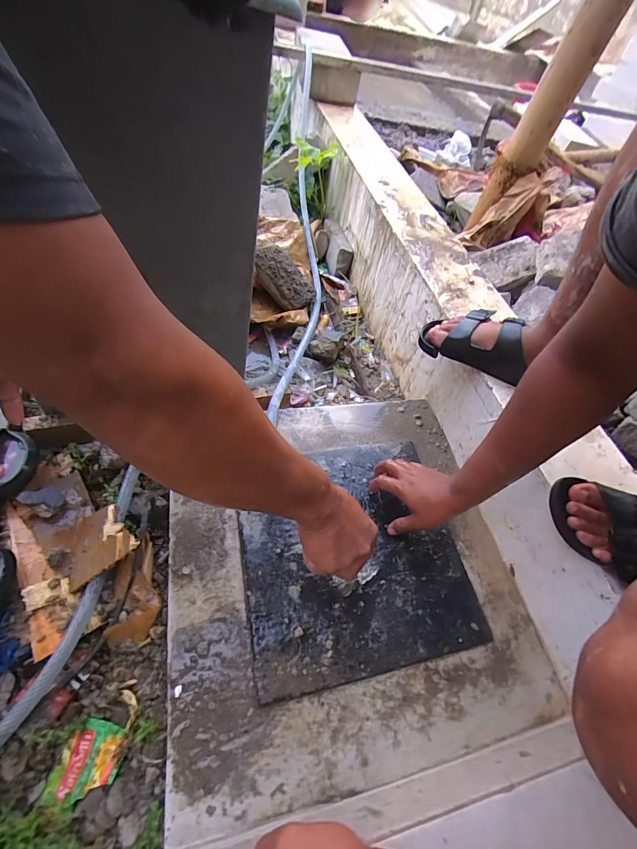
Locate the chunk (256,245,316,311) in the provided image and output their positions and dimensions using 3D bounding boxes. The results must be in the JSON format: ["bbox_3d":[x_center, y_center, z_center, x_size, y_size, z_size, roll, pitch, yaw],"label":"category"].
[{"bbox_3d":[-0.095,-0.380,0.929,0.179,0.065,0.109,48,61,-24],"label":"chunk"}]

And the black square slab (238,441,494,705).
[{"bbox_3d":[0.053,0.187,0.562,0.333,0.034,0.335,-8,54,-11],"label":"black square slab"}]

